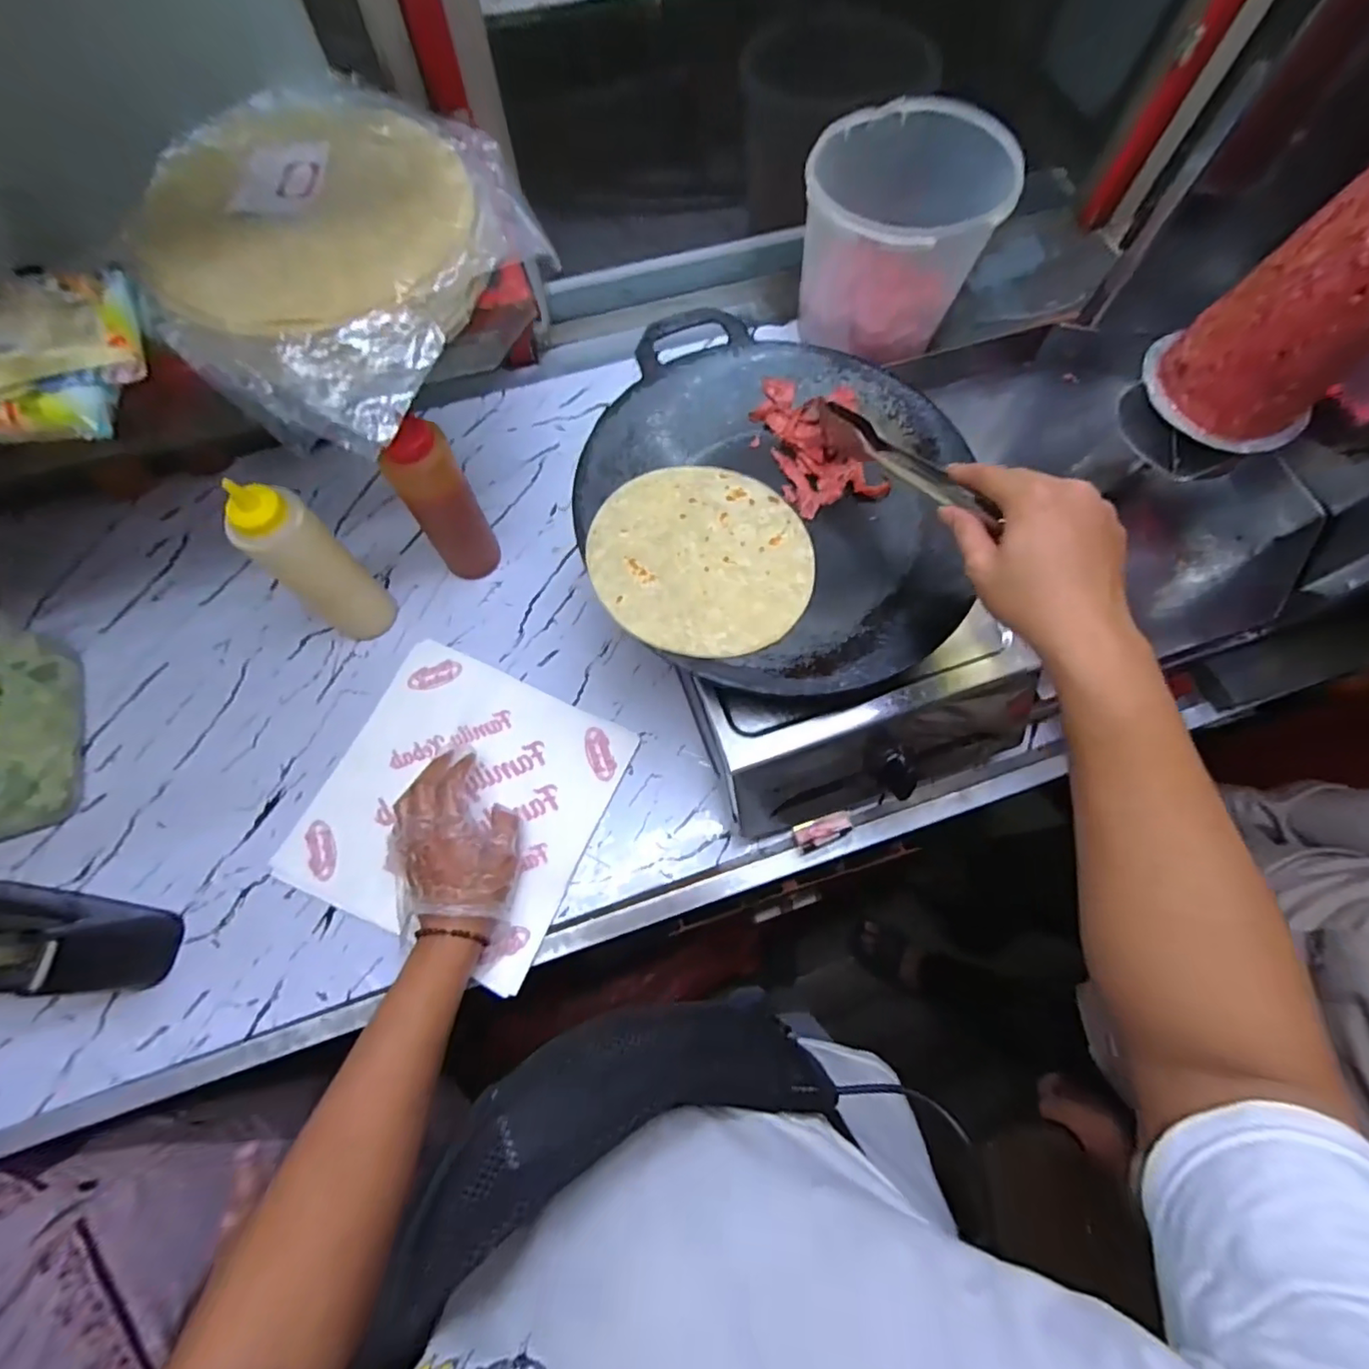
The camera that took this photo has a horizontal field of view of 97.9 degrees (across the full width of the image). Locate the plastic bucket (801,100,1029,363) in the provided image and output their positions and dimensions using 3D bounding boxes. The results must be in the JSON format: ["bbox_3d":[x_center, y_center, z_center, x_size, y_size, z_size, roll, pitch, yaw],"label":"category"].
[{"bbox_3d":[0.234,-0.498,0.686,0.211,0.174,0.199,9,71,2],"label":"plastic bucket"}]

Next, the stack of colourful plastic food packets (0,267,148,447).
[{"bbox_3d":[-0.391,-0.197,0.366,0.111,0.038,0.138,15,69,2],"label":"stack of colourful plastic food packets"}]

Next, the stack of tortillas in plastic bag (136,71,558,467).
[{"bbox_3d":[-0.246,-0.308,0.410,0.240,0.061,0.263,31,71,8],"label":"stack of tortillas in plastic bag"}]

